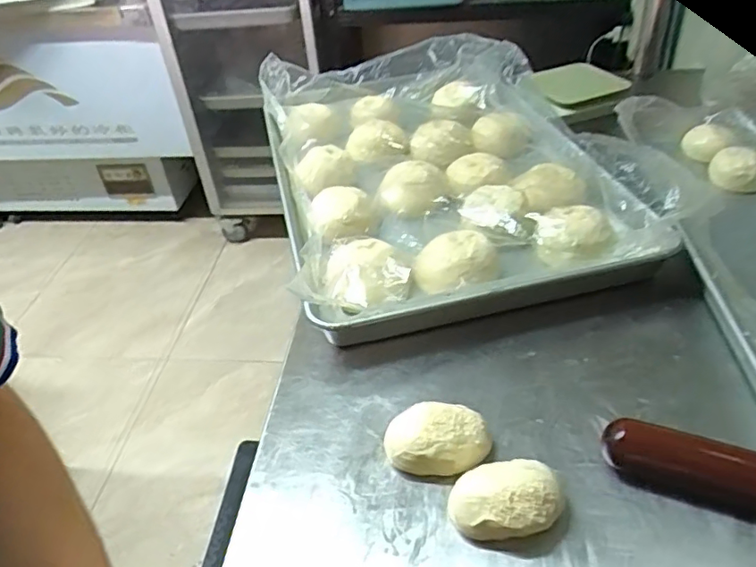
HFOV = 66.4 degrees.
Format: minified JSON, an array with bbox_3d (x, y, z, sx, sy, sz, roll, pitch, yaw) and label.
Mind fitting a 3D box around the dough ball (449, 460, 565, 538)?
[{"bbox_3d":[0.093,0.157,0.423,0.077,0.045,0.047,-2,40,6],"label":"dough ball"}]

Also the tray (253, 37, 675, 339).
[{"bbox_3d":[0.063,-0.189,0.798,0.423,0.082,0.635,-12,40,-7],"label":"tray"}]

